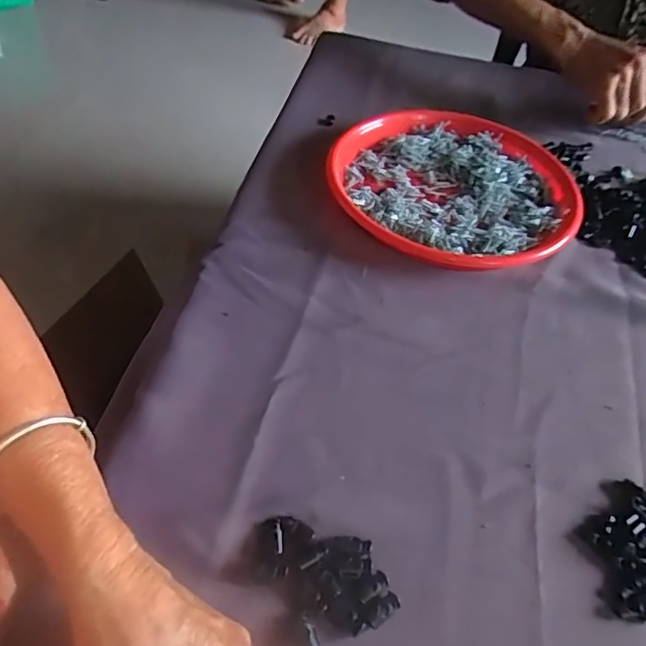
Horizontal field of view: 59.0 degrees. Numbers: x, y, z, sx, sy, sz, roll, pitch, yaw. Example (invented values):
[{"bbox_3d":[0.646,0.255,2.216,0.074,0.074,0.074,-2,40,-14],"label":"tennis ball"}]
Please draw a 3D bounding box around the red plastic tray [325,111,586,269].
[{"bbox_3d":[0.127,-0.134,0.563,0.237,0.034,0.223,21,51,13],"label":"red plastic tray"}]

